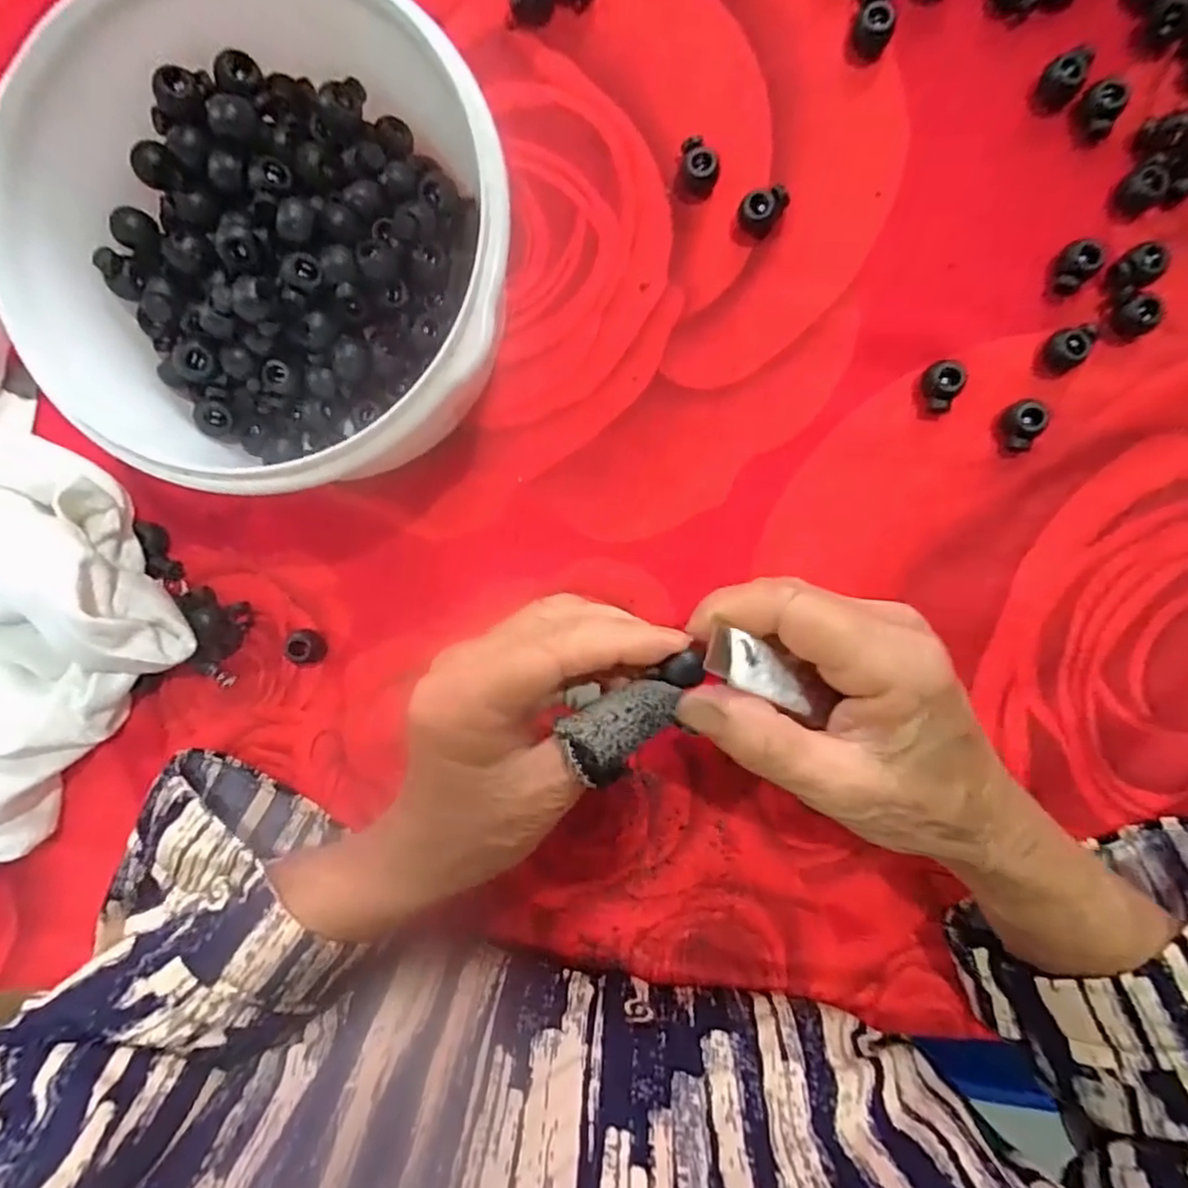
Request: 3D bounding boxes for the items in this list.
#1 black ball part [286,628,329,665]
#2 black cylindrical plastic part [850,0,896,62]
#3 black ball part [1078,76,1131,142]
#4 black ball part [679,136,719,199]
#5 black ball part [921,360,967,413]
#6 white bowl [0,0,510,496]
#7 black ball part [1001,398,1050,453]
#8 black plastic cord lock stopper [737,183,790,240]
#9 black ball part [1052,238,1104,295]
[{"bbox_3d":[-0.123,0.023,0.276,0.012,0.012,0.015,-21,92,4],"label":"black ball part"},{"bbox_3d":[0.107,-0.216,0.248,0.015,0.011,0.015,0,93,3],"label":"black cylindrical plastic part"},{"bbox_3d":[0.192,-0.183,0.244,0.015,0.011,0.014,0,93,3],"label":"black ball part"},{"bbox_3d":[0.042,-0.171,0.257,0.015,0.011,0.017,3,93,2],"label":"black ball part"},{"bbox_3d":[0.138,-0.082,0.254,0.012,0.014,0.018,-16,92,3],"label":"black ball part"},{"bbox_3d":[-0.107,-0.114,0.233,0.157,0.077,0.151,0,93,3],"label":"white bowl"},{"bbox_3d":[0.168,-0.065,0.253,0.012,0.012,0.019,1,93,3],"label":"black ball part"},{"bbox_3d":[0.067,-0.152,0.256,0.015,0.011,0.017,38,94,0],"label":"black plastic cord lock stopper"},{"bbox_3d":[0.184,-0.126,0.249,0.012,0.014,0.015,30,94,1],"label":"black ball part"}]

